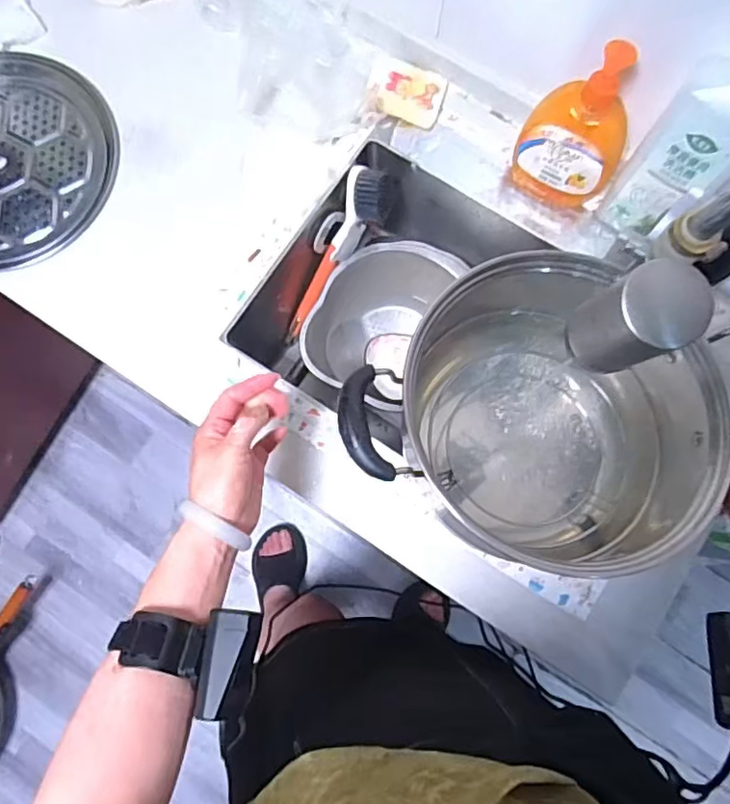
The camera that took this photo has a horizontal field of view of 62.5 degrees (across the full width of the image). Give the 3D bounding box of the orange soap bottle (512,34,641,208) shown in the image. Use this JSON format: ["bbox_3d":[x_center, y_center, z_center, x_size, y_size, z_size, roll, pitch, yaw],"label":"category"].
[{"bbox_3d":[0.226,-0.291,0.637,0.106,0.186,0.069,22,80,4],"label":"orange soap bottle"}]

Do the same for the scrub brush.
[{"bbox_3d":[-0.047,-0.182,0.779,0.059,0.058,0.251,38,124,6],"label":"scrub brush"}]

